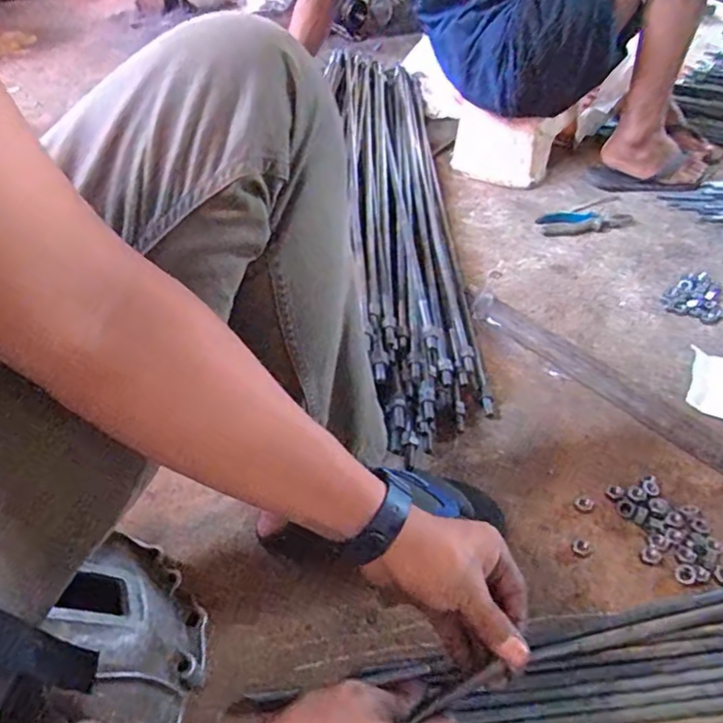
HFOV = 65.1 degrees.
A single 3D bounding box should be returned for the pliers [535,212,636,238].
[{"bbox_3d":[0.426,-0.262,1.064,0.175,0.016,0.083,-2,44,-1],"label":"pliers"}]

